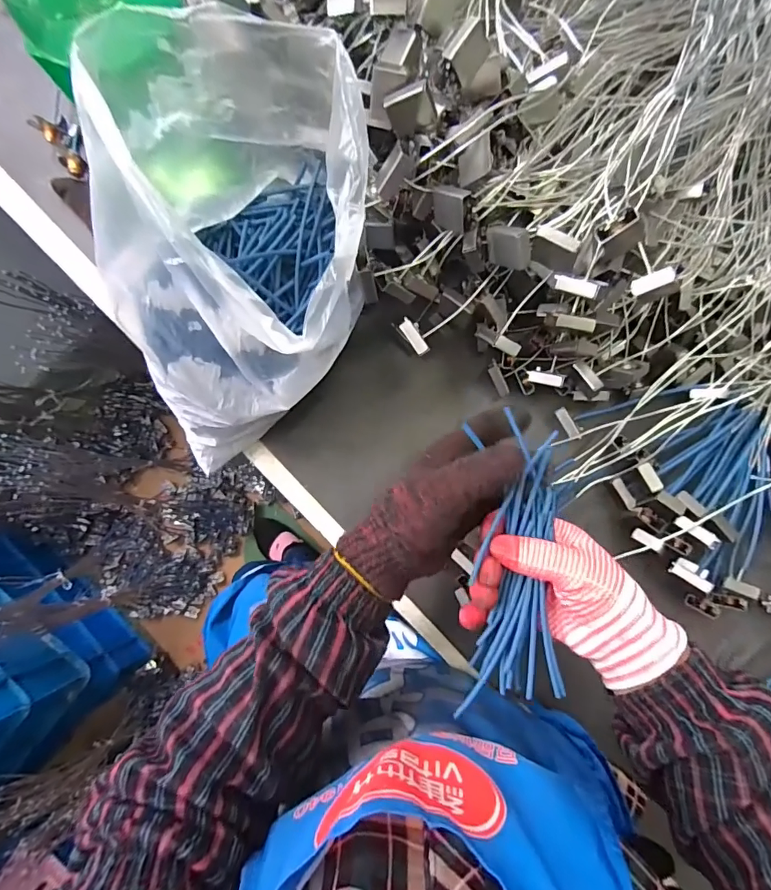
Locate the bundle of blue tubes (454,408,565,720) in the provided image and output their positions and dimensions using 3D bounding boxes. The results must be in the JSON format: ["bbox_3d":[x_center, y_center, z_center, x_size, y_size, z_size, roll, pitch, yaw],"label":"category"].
[{"bbox_3d":[0.097,0.093,0.315,0.055,0.028,0.193,9,90,2],"label":"bundle of blue tubes"}]

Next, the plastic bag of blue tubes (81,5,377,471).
[{"bbox_3d":[-0.098,-0.127,0.355,0.162,0.263,0.275,8,83,2],"label":"plastic bag of blue tubes"}]

